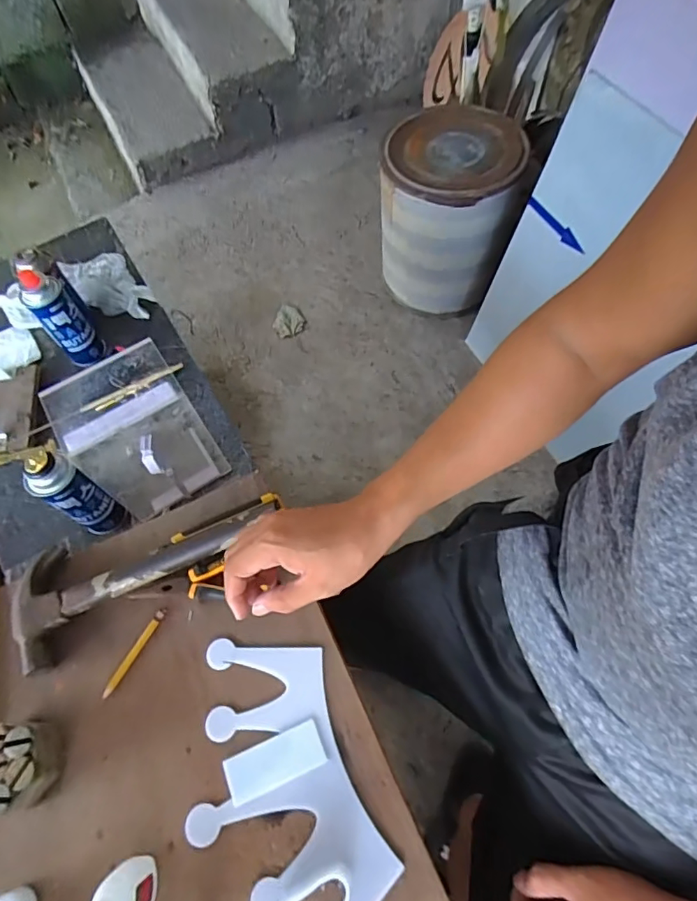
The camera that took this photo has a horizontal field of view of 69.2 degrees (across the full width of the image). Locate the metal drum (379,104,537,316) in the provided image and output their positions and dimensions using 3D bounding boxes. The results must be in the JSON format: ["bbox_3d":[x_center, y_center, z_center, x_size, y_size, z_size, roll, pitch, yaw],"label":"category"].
[{"bbox_3d":[0.306,-0.718,1.551,0.404,0.425,0.418,11,64,8],"label":"metal drum"}]

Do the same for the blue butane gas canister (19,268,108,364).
[{"bbox_3d":[-0.498,-0.235,0.880,0.073,0.181,0.070,-29,65,-12],"label":"blue butane gas canister"}]

